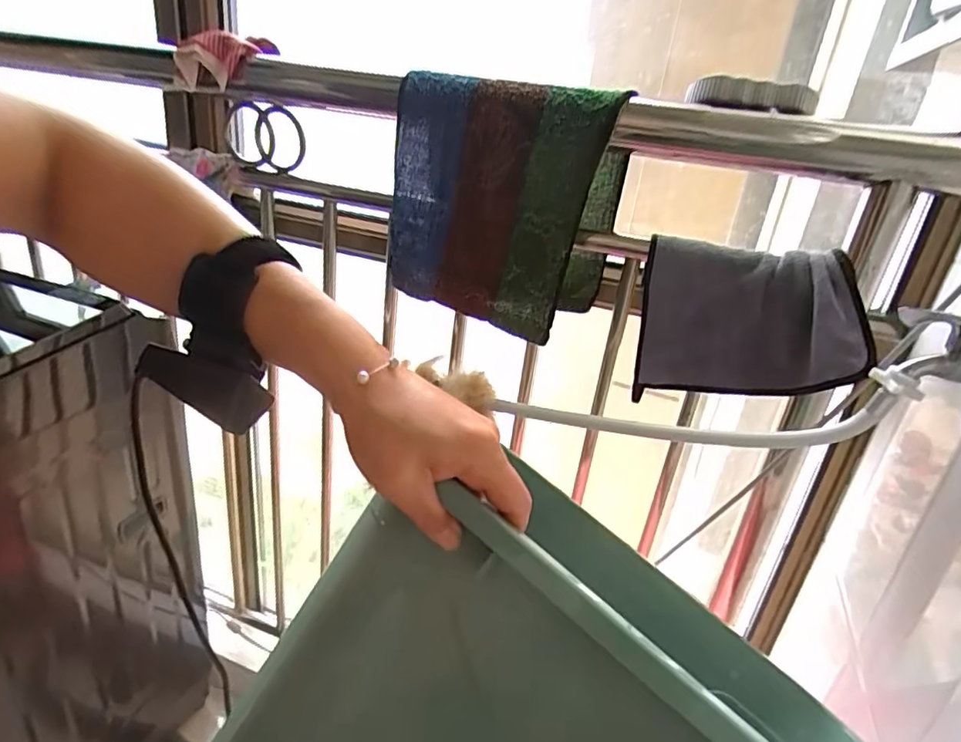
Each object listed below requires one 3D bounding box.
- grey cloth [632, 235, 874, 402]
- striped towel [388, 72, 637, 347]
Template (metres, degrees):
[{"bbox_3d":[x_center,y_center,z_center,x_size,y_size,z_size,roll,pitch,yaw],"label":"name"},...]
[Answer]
[{"bbox_3d":[0.304,-0.043,0.665,0.239,0.181,0.106,15,26,16],"label":"grey cloth"},{"bbox_3d":[0.024,-0.219,0.760,0.290,0.295,0.119,16,27,13],"label":"striped towel"}]

